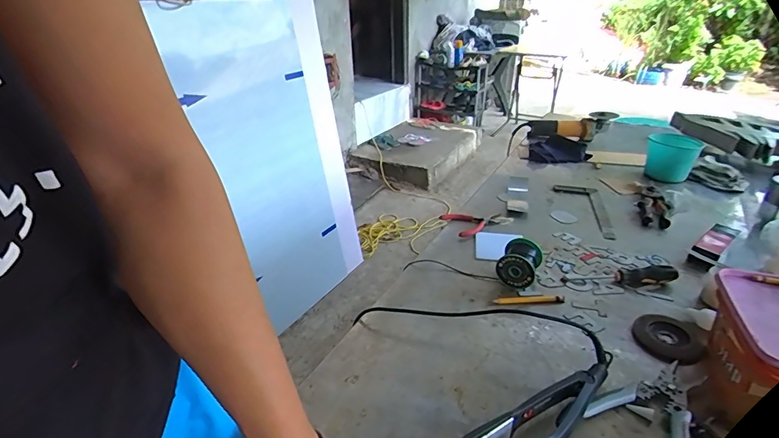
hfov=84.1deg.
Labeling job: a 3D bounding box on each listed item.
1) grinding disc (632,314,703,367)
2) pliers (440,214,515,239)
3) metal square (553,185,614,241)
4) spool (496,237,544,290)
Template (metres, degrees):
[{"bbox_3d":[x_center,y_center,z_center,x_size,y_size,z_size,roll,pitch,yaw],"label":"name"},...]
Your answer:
[{"bbox_3d":[0.435,0.185,0.680,0.089,0.014,0.105,5,29,8],"label":"grinding disc"},{"bbox_3d":[0.212,0.001,1.009,0.162,0.020,0.103,-9,30,-17],"label":"pliers"},{"bbox_3d":[0.481,-0.029,1.066,0.113,0.019,0.269,6,29,10],"label":"metal square"},{"bbox_3d":[0.244,0.083,0.806,0.069,0.064,0.080,16,32,25],"label":"spool"}]

